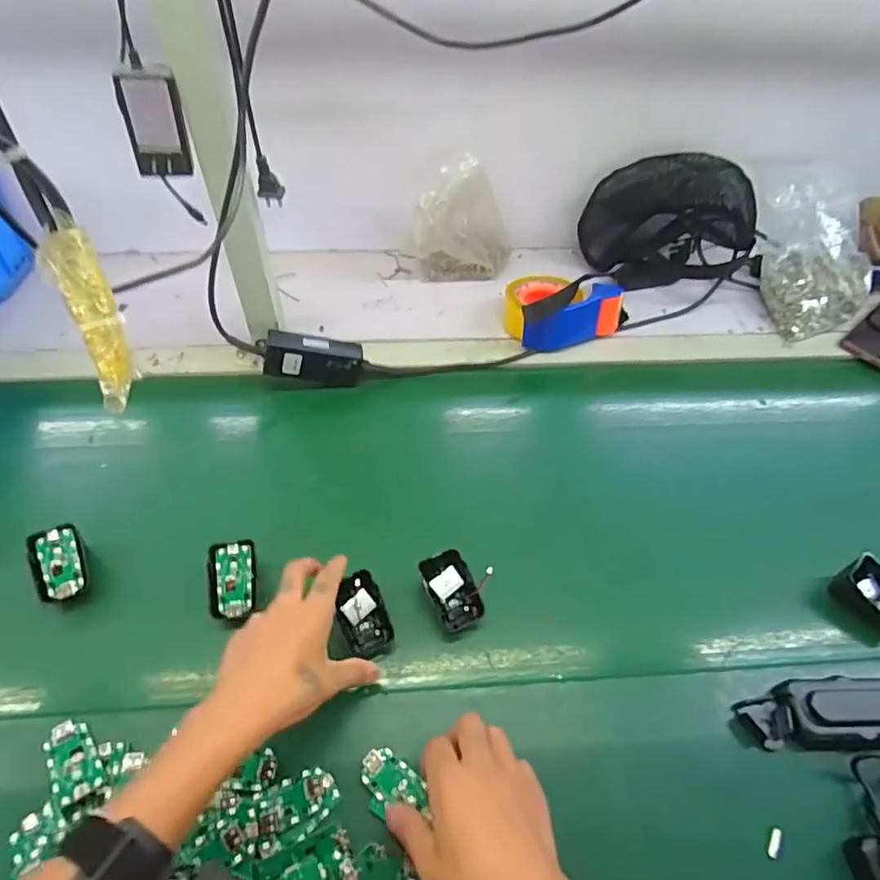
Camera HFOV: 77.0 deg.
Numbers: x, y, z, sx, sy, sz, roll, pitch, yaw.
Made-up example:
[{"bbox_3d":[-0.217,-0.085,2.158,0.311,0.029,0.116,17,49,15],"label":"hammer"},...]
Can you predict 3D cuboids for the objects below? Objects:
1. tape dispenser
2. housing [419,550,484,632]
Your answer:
[{"bbox_3d":[0.167,-0.187,0.771,0.158,0.072,0.115,-17,53,-17],"label":"tape dispenser"},{"bbox_3d":[0.011,0.141,0.516,0.042,0.035,0.065,-21,56,-18],"label":"housing"}]

